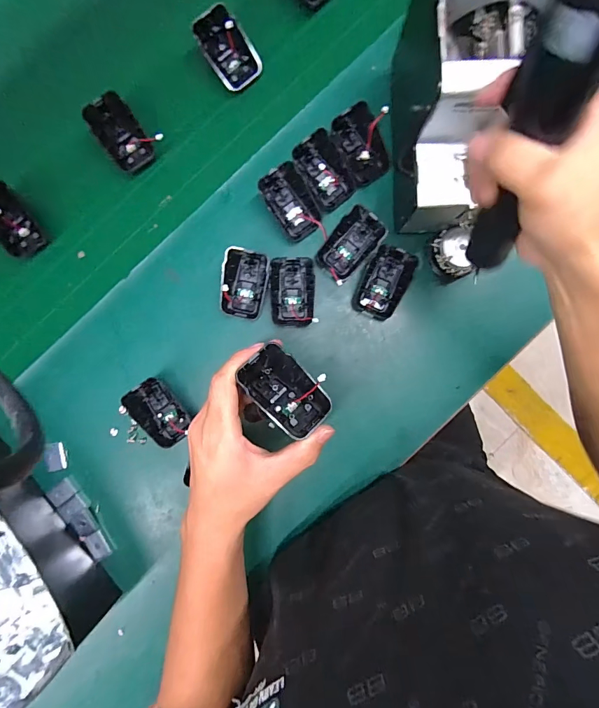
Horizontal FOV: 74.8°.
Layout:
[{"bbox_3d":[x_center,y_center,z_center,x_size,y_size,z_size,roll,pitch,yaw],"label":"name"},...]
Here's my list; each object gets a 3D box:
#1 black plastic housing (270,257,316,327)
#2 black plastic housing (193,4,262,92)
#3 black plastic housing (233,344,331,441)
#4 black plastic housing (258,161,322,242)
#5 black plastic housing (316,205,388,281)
[{"bbox_3d":[-0.006,-0.064,0.404,0.045,0.018,0.070,-2,95,-3],"label":"black plastic housing"},{"bbox_3d":[-0.075,-0.317,0.409,0.045,0.016,0.070,-36,118,8],"label":"black plastic housing"},{"bbox_3d":[-0.010,0.029,0.297,0.066,0.025,0.042,44,75,7],"label":"black plastic housing"},{"bbox_3d":[-0.009,-0.158,0.411,0.043,0.016,0.071,-28,89,-1],"label":"black plastic housing"},{"bbox_3d":[0.055,-0.114,0.406,0.043,0.017,0.074,43,89,0],"label":"black plastic housing"}]

